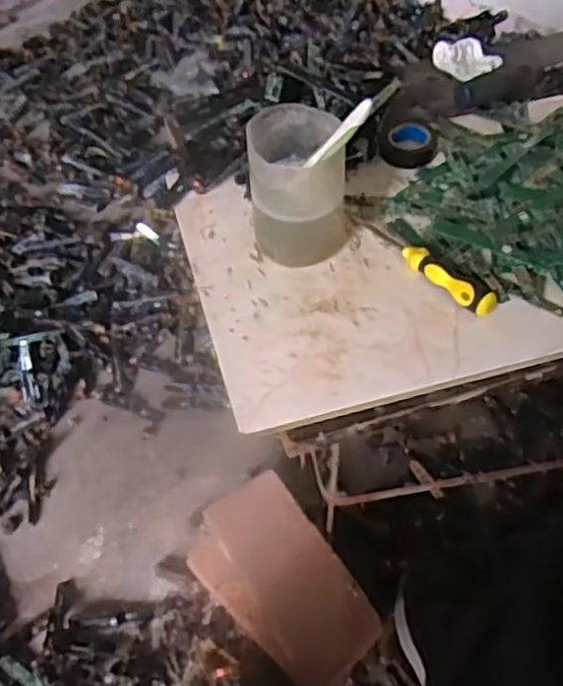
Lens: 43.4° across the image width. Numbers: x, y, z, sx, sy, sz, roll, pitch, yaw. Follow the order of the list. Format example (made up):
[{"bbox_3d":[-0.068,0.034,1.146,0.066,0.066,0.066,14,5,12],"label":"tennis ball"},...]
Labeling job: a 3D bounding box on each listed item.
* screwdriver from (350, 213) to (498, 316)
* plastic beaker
[{"bbox_3d":[0.115,-0.072,0.578,0.029,0.020,0.147,-34,60,-21],"label":"screwdriver"},{"bbox_3d":[0.015,-0.125,0.571,0.078,0.101,0.078,4,50,5],"label":"plastic beaker"}]

